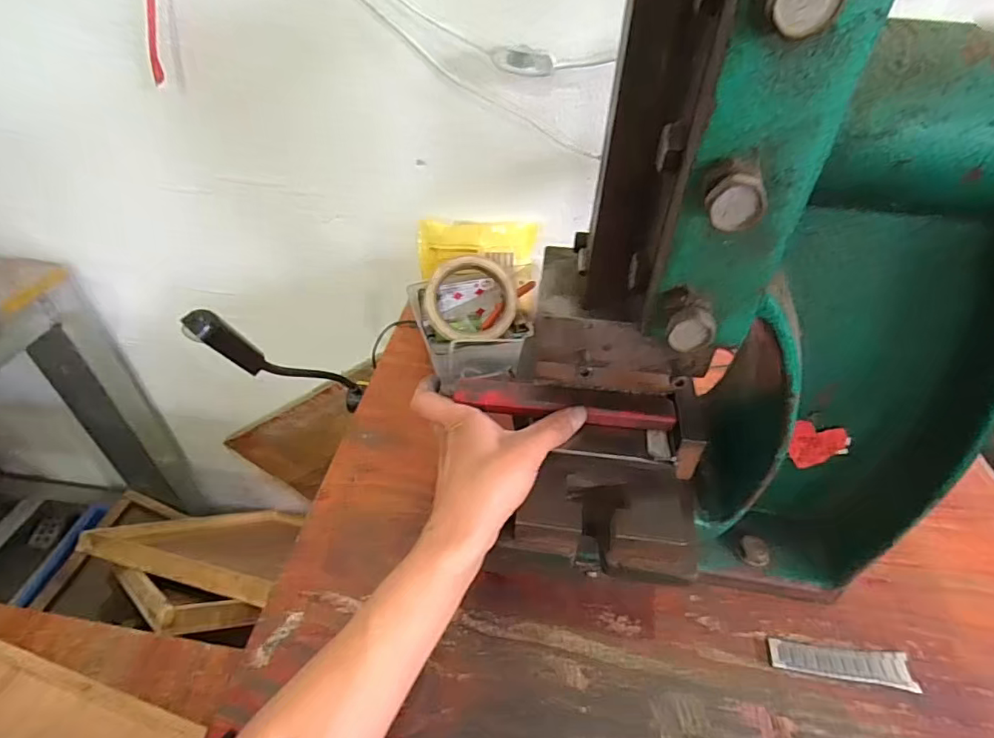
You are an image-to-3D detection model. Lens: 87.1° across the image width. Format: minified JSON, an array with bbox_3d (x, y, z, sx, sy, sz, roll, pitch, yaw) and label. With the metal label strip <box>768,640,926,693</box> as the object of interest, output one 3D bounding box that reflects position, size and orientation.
[{"bbox_3d":[0.231,0.198,0.354,0.089,0.006,0.021,6,42,6],"label":"metal label strip"}]

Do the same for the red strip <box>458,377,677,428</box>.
[{"bbox_3d":[0.047,0.022,0.366,0.148,0.011,0.026,7,42,5],"label":"red strip"}]

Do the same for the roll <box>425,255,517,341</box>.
[{"bbox_3d":[-0.035,-0.077,0.577,0.094,0.024,0.094,0,79,-12],"label":"roll"}]

